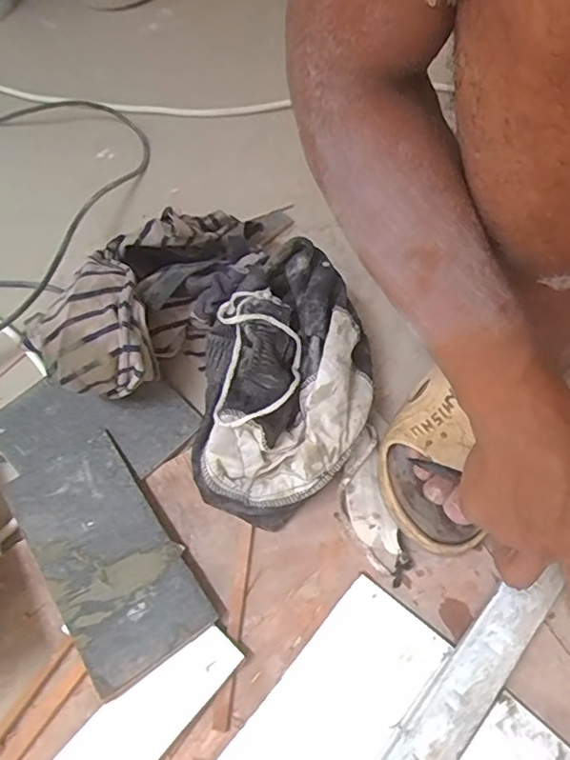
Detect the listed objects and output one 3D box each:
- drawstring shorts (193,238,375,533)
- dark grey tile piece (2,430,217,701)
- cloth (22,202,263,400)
[{"bbox_3d":[0.000,0.006,0.467,0.141,0.118,0.216,4,60,7],"label":"drawstring shorts"},{"bbox_3d":[-0.146,0.136,0.439,0.096,0.005,0.195,-32,63,-16],"label":"dark grey tile piece"},{"bbox_3d":[-0.120,-0.078,0.523,0.122,0.120,0.260,28,52,20],"label":"cloth"}]

